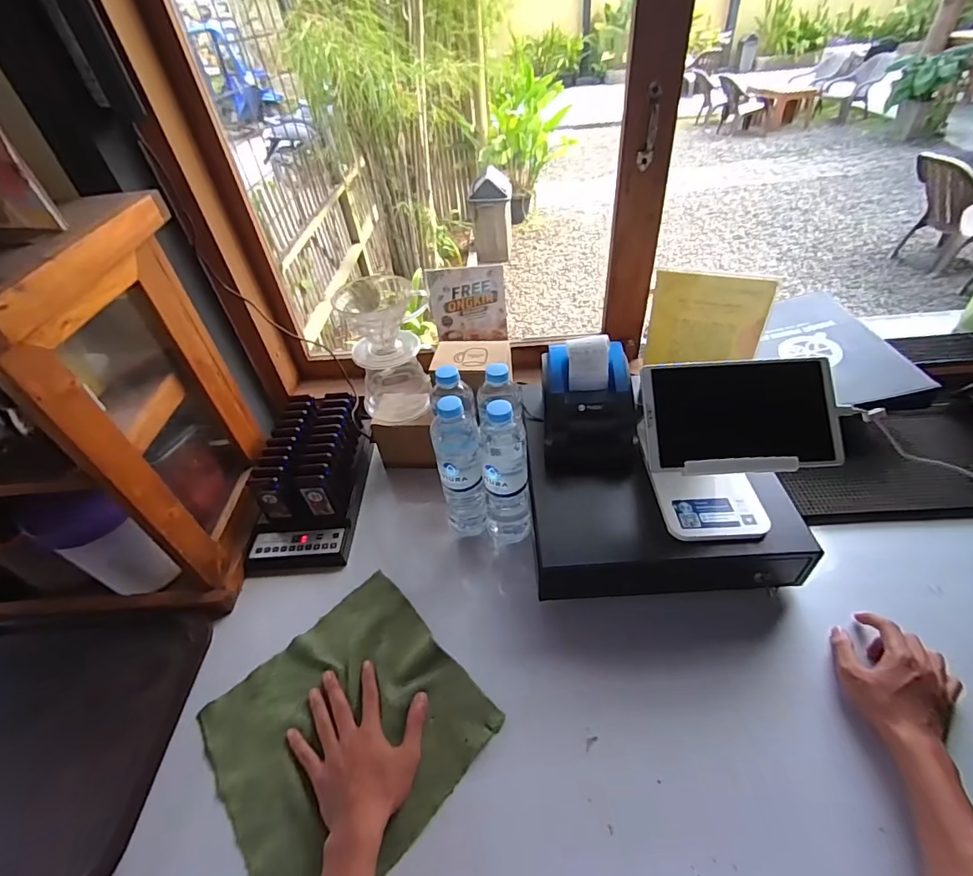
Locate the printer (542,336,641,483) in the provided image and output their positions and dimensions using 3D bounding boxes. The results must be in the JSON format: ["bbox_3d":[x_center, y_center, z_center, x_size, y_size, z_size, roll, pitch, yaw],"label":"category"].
[{"bbox_3d":[0.145,-0.046,0.672,0.122,0.132,0.161,-1,43,6],"label":"printer"}]

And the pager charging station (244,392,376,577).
[{"bbox_3d":[-0.283,0.059,0.760,0.144,0.105,0.274,-3,43,3],"label":"pager charging station"}]

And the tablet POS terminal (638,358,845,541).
[{"bbox_3d":[0.289,0.014,0.563,0.206,0.170,0.132,-2,43,4],"label":"tablet POS terminal"}]

